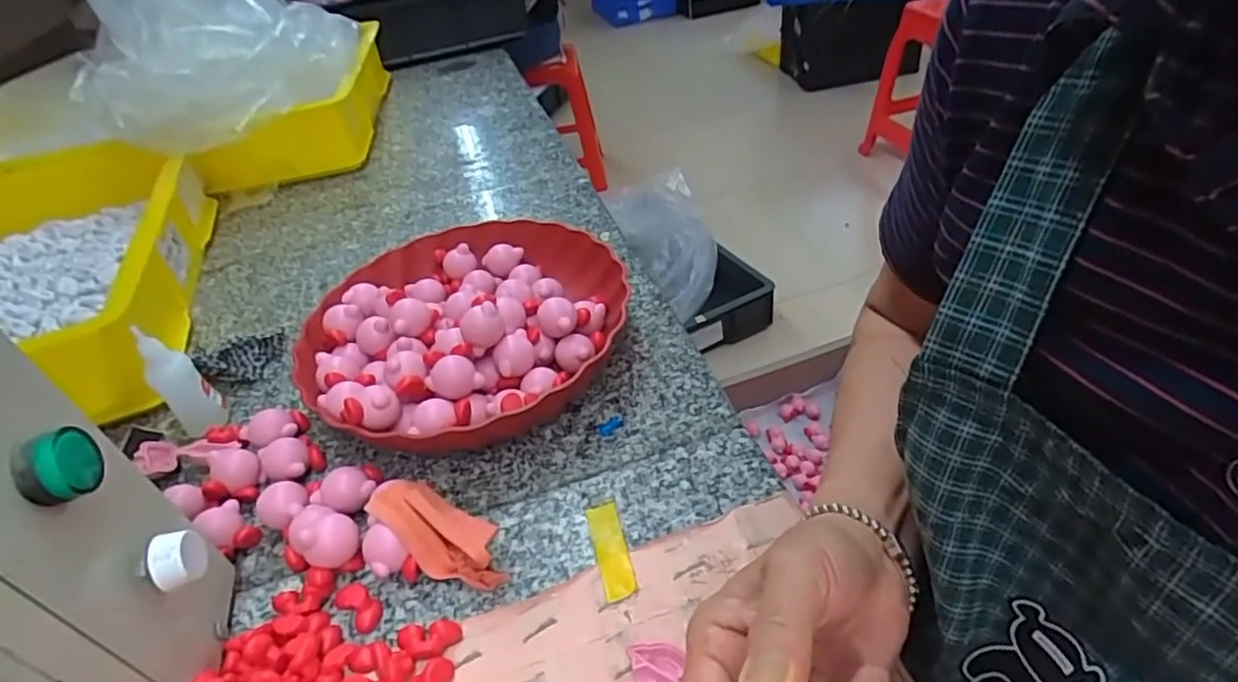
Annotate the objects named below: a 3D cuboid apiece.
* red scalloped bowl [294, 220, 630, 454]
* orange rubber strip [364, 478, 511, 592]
[{"bbox_3d":[-0.117,-0.010,0.477,0.223,0.063,0.240,-5,41,5],"label":"red scalloped bowl"},{"bbox_3d":[-0.102,0.109,0.355,0.087,0.029,0.034,20,48,30],"label":"orange rubber strip"}]

